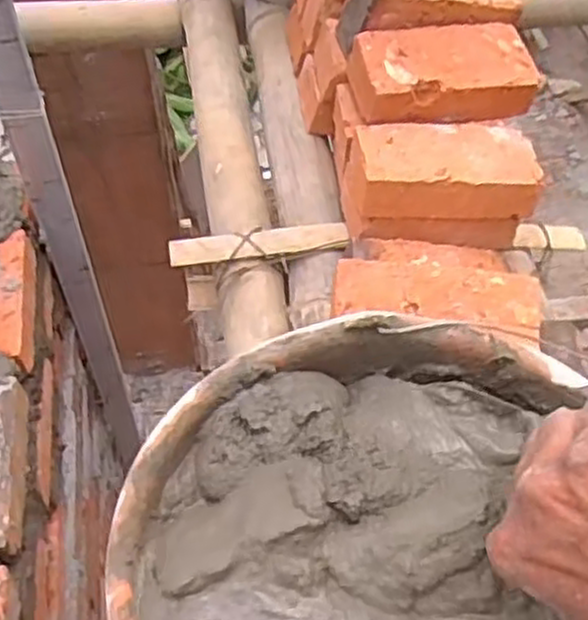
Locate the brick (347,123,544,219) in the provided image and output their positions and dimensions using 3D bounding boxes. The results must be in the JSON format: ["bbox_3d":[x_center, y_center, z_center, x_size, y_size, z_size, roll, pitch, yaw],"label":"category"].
[{"bbox_3d":[0.128,-0.123,0.679,0.162,0.043,0.097,-1,54,-2],"label":"brick"}]

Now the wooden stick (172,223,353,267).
[{"bbox_3d":[-0.032,-0.062,0.719,0.160,0.016,0.025,-7,54,-6],"label":"wooden stick"}]

